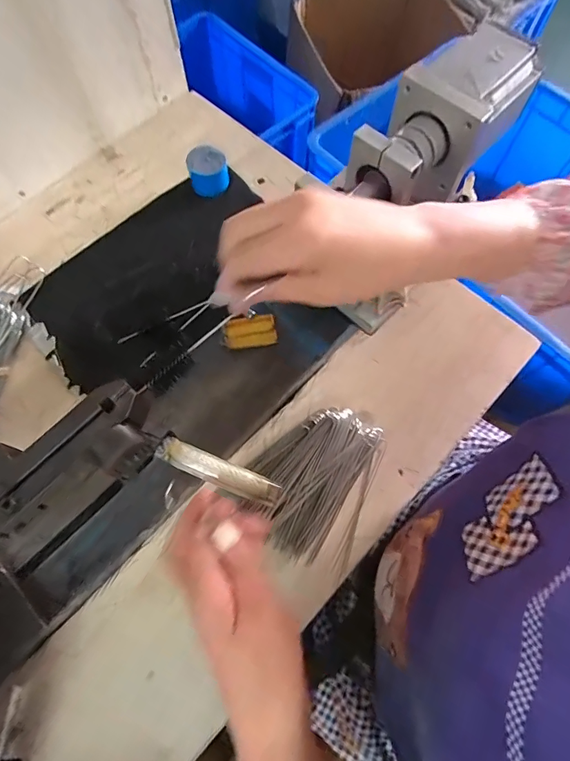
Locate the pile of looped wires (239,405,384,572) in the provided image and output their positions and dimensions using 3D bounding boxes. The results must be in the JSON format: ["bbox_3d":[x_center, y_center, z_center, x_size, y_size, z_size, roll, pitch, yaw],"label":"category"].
[{"bbox_3d":[0.028,0.093,0.402,0.113,0.036,0.148,20,72,8],"label":"pile of looped wires"}]

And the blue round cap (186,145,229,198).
[{"bbox_3d":[-0.097,-0.265,0.520,0.048,0.041,0.055,-13,70,-3],"label":"blue round cap"}]

